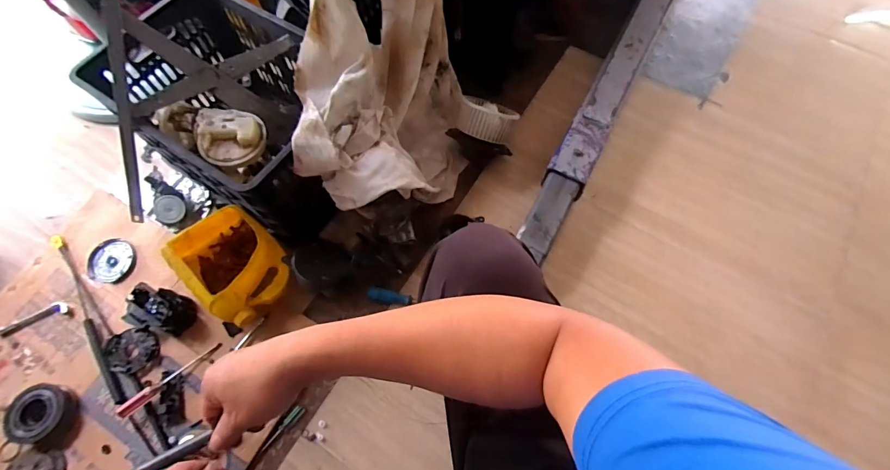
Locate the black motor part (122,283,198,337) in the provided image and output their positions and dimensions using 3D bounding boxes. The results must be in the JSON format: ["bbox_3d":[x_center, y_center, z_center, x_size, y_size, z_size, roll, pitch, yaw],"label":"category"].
[{"bbox_3d":[-0.576,0.154,0.836,0.118,0.069,0.081,12,67,6],"label":"black motor part"}]

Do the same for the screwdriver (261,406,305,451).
[{"bbox_3d":[-0.303,0.362,0.767,0.017,0.014,0.096,39,72,16],"label":"screwdriver"}]

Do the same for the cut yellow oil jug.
[{"bbox_3d":[-0.433,0.059,0.846,0.173,0.108,0.236,-42,72,-16],"label":"cut yellow oil jug"}]

